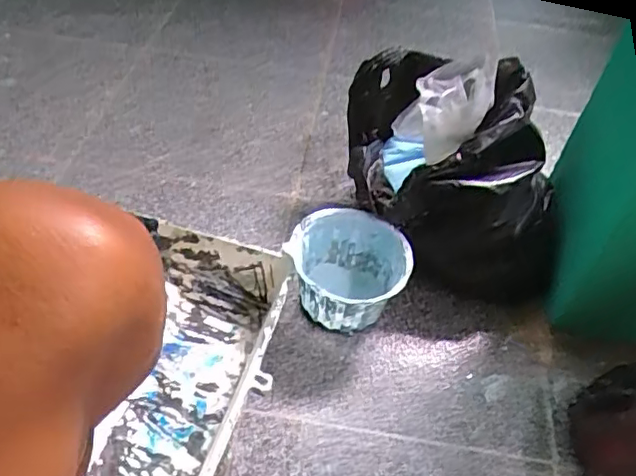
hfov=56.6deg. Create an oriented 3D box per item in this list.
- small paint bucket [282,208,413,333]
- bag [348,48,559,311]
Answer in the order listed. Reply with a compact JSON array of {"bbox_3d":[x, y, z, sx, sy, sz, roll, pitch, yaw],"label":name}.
[{"bbox_3d":[0.032,0.039,0.640,0.120,0.085,0.111,4,47,-4],"label":"small paint bucket"},{"bbox_3d":[0.154,-0.075,0.683,0.229,0.197,0.251,-1,47,-9],"label":"bag"}]

